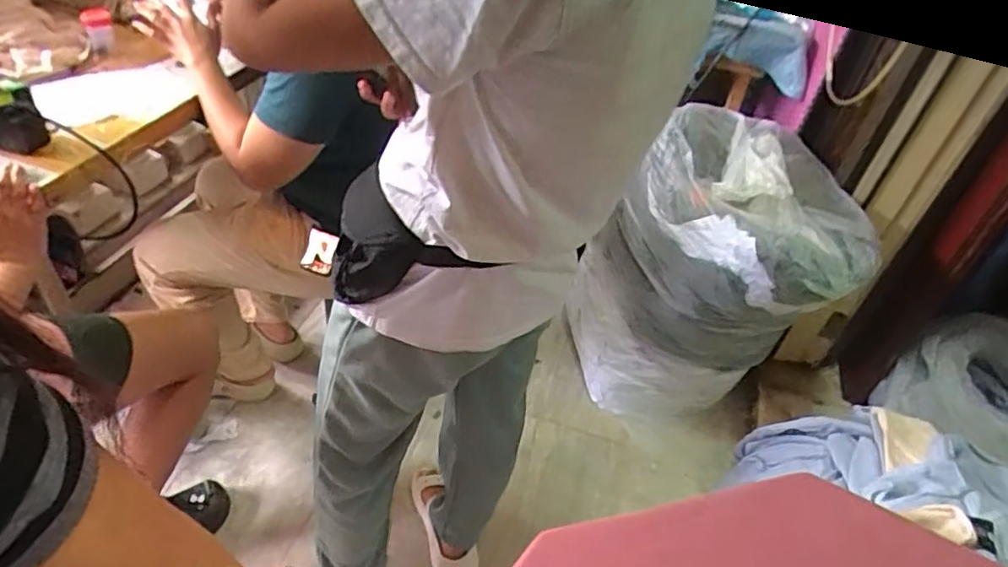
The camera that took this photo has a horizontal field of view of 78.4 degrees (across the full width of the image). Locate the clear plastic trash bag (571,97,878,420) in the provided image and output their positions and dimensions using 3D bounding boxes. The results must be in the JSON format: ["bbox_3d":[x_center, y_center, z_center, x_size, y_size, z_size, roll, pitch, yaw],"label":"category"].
[{"bbox_3d":[0.467,-0.021,1.485,0.546,0.617,0.438,15,42,7],"label":"clear plastic trash bag"}]

